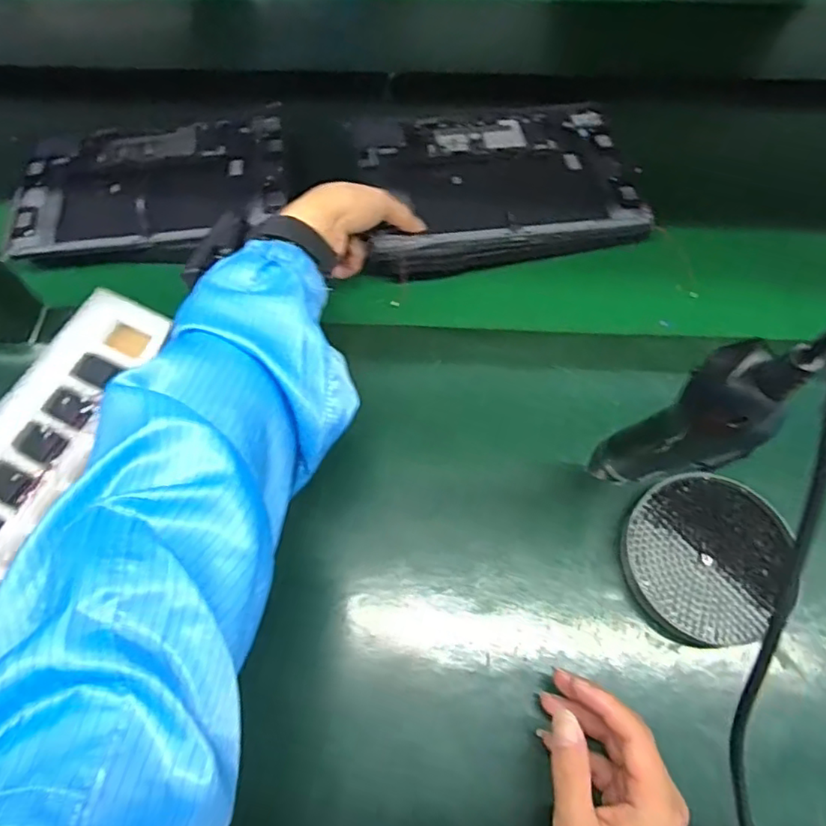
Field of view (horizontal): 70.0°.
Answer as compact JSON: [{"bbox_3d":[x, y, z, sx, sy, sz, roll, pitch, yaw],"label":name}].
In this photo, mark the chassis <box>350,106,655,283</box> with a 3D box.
[{"bbox_3d":[0.078,-0.220,0.554,0.254,0.035,0.192,-11,62,-4],"label":"chassis"}]

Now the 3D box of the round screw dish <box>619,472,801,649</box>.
[{"bbox_3d":[0.201,0.100,0.408,0.107,0.022,0.111,8,62,6],"label":"round screw dish"}]

